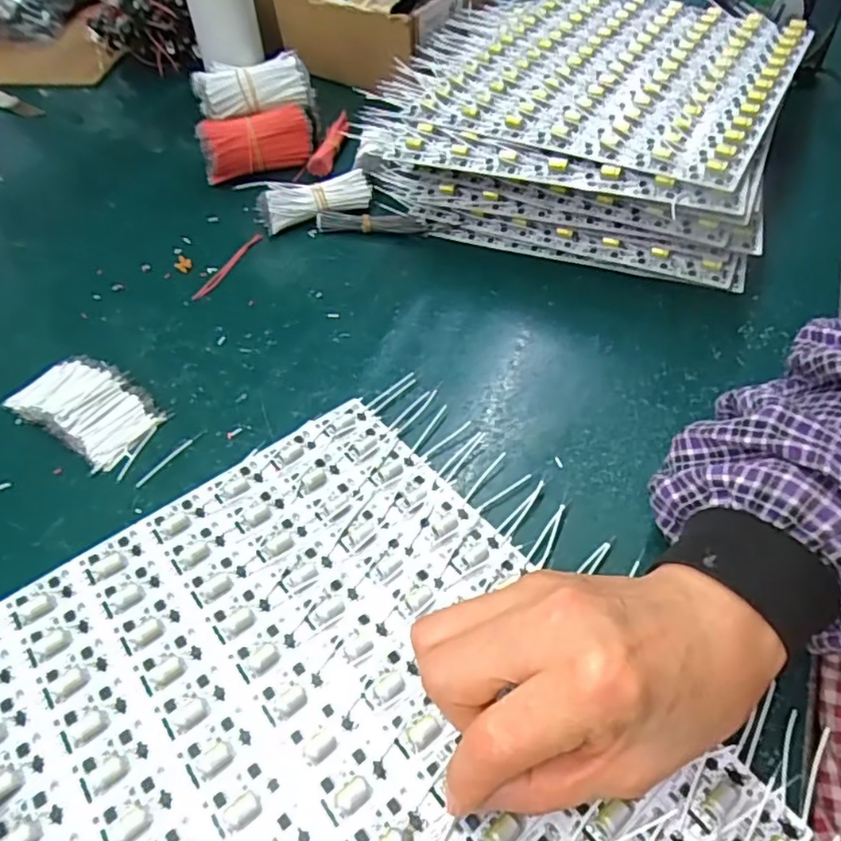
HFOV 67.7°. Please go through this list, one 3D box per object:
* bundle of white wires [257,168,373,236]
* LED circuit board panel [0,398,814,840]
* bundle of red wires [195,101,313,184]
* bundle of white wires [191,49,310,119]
[{"bbox_3d":[-0.086,-0.183,0.513,0.091,0.032,0.038,-17,50,-12],"label":"bundle of white wires"},{"bbox_3d":[-0.042,0.127,0.255,0.239,0.007,0.285,-32,55,-24],"label":"LED circuit board panel"},{"bbox_3d":[-0.142,-0.241,0.548,0.096,0.045,0.037,-20,51,-15],"label":"bundle of red wires"},{"bbox_3d":[-0.144,-0.293,0.544,0.097,0.030,0.049,-20,51,-15],"label":"bundle of white wires"}]

